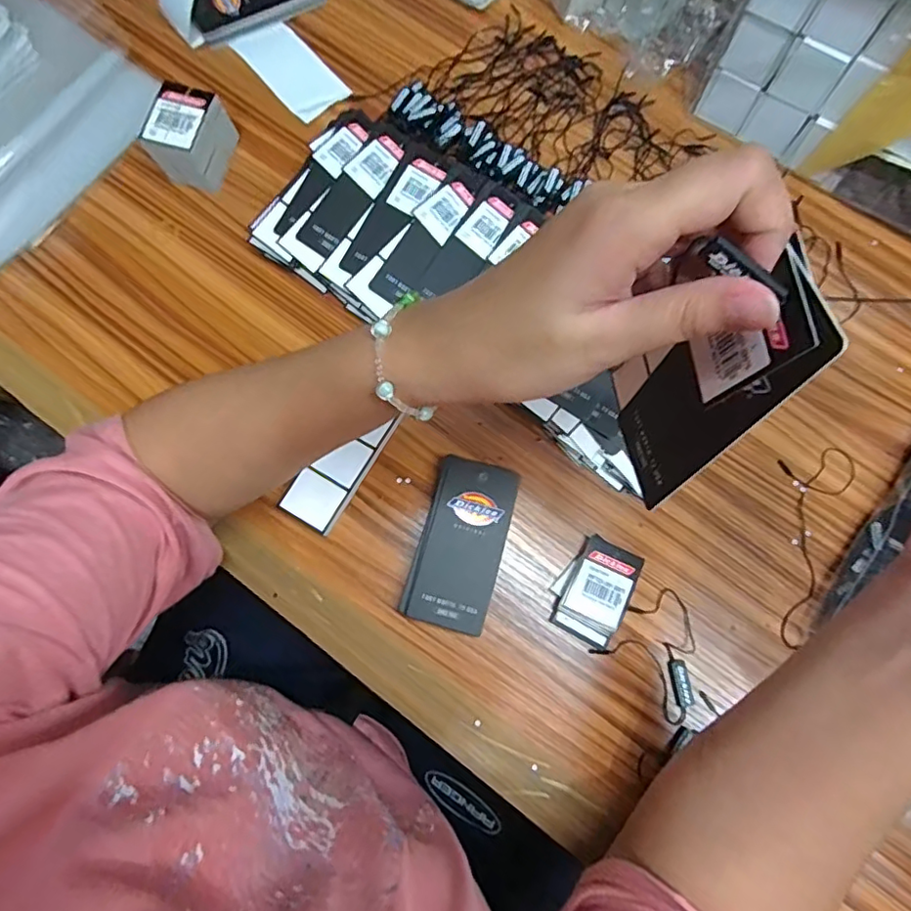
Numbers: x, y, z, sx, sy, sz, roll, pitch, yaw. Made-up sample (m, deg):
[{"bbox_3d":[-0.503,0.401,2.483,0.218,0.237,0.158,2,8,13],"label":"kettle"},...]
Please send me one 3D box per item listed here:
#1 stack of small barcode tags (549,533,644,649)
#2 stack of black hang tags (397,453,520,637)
[{"bbox_3d":[0.092,0.089,0.372,0.045,0.015,0.064,32,80,6],"label":"stack of small barcode tags"},{"bbox_3d":[0.005,0.058,0.376,0.054,0.019,0.108,17,78,3],"label":"stack of black hang tags"}]

